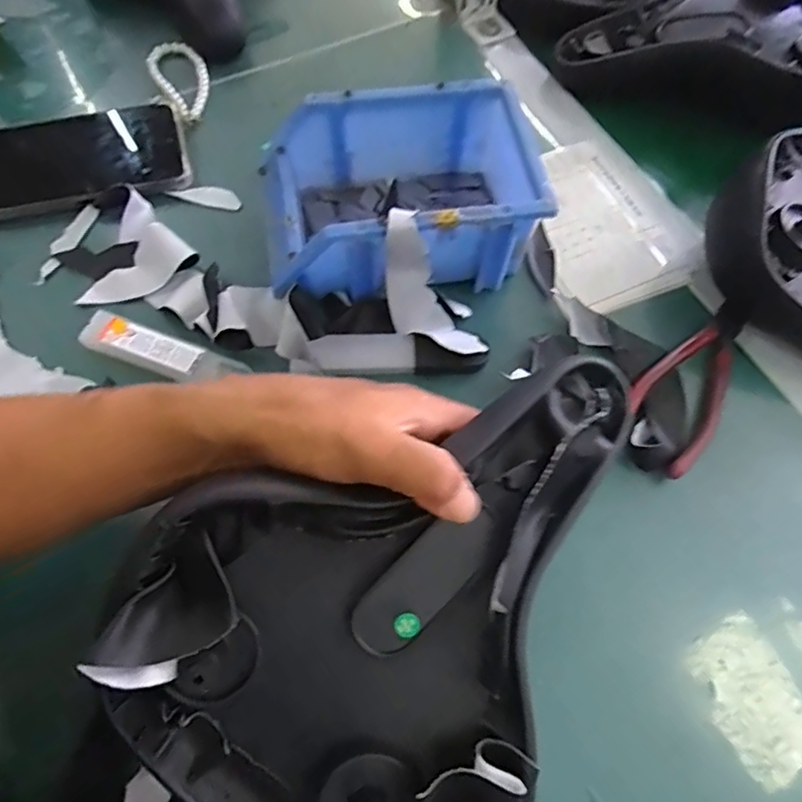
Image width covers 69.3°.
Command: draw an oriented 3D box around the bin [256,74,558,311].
[{"bbox_3d":[-0.002,-0.139,0.389,0.174,0.068,0.120,-11,67,-7],"label":"bin"}]

